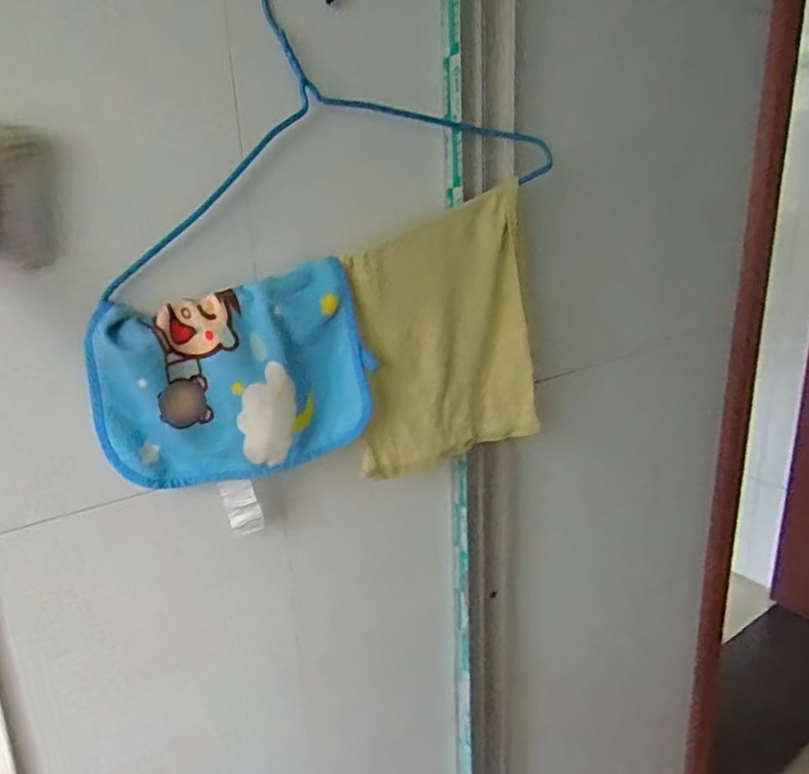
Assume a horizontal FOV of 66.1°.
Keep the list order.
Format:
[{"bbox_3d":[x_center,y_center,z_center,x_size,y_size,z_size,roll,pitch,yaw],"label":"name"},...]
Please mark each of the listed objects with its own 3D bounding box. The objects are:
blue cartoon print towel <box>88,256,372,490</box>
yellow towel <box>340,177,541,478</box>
[{"bbox_3d":[-0.136,-0.006,0.516,0.218,0.159,0.026,-10,19,-21],"label":"blue cartoon print towel"},{"bbox_3d":[0.043,-0.050,0.619,0.195,0.250,0.023,-11,19,-24],"label":"yellow towel"}]

